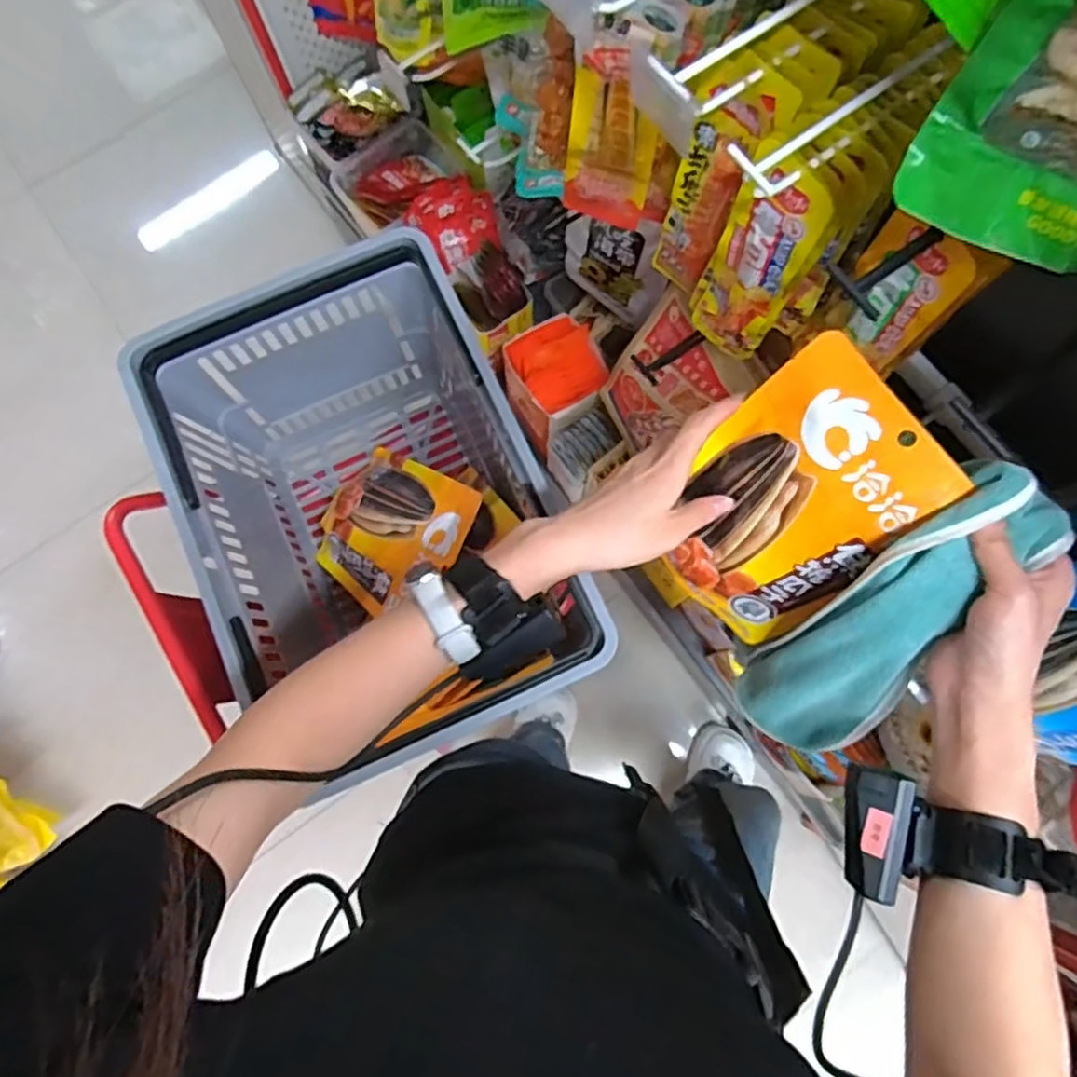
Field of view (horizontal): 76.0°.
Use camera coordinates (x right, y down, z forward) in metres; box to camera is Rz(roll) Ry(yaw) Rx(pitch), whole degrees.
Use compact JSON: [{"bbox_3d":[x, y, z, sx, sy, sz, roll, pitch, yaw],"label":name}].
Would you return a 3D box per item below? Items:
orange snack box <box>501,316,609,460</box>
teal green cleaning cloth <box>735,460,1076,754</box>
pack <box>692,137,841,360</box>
[{"bbox_3d":[0.022,-0.241,1.043,0.123,0.152,0.132,-29,79,-4],"label":"orange snack box"},{"bbox_3d":[0.222,0.057,0.443,0.076,0.241,0.060,33,40,7],"label":"teal green cleaning cloth"},{"bbox_3d":[0.174,-0.216,0.556,0.023,0.215,0.071,-39,79,-9],"label":"pack"}]

